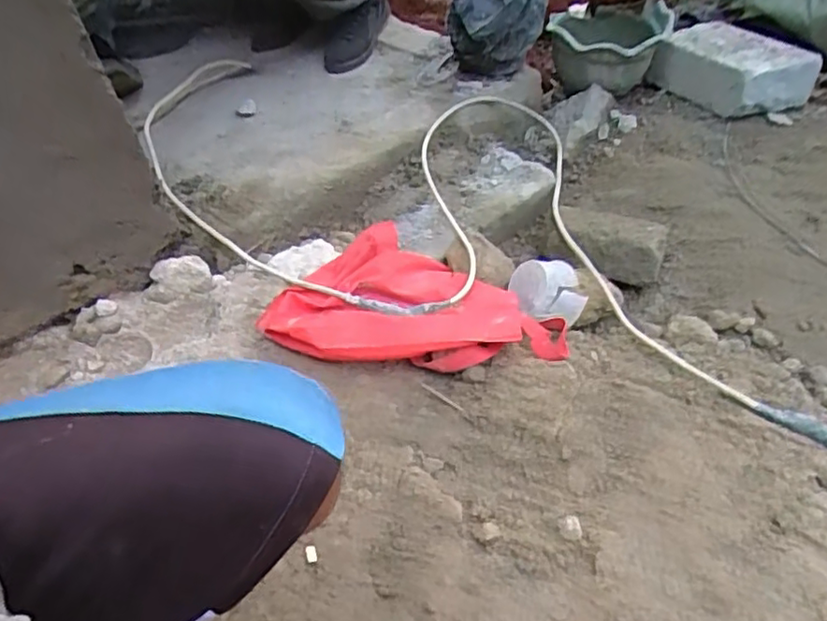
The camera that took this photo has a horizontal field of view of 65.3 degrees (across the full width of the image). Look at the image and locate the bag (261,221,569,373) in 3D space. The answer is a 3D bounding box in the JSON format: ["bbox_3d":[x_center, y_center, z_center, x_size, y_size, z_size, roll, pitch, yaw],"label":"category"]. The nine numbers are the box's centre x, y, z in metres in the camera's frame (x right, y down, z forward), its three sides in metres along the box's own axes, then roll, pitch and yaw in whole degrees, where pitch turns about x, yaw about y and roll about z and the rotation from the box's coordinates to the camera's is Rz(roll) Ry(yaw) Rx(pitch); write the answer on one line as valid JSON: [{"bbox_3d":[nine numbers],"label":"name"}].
[{"bbox_3d":[0.009,-0.017,0.939,0.422,0.073,0.246,5,44,8],"label":"bag"}]

